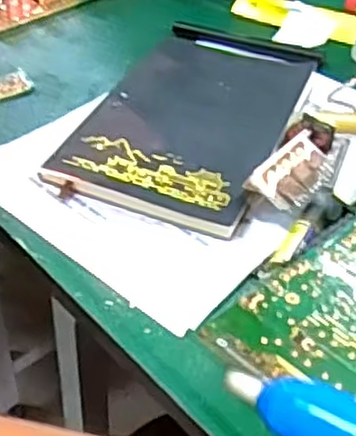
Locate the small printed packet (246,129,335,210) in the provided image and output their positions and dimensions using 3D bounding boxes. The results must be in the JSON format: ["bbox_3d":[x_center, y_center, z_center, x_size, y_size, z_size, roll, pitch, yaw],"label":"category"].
[{"bbox_3d":[0.077,-0.031,0.493,0.038,0.016,0.066,41,49,3],"label":"small printed packet"}]

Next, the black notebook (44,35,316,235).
[{"bbox_3d":[0.013,-0.077,0.560,0.137,0.018,0.215,17,45,16],"label":"black notebook"}]

